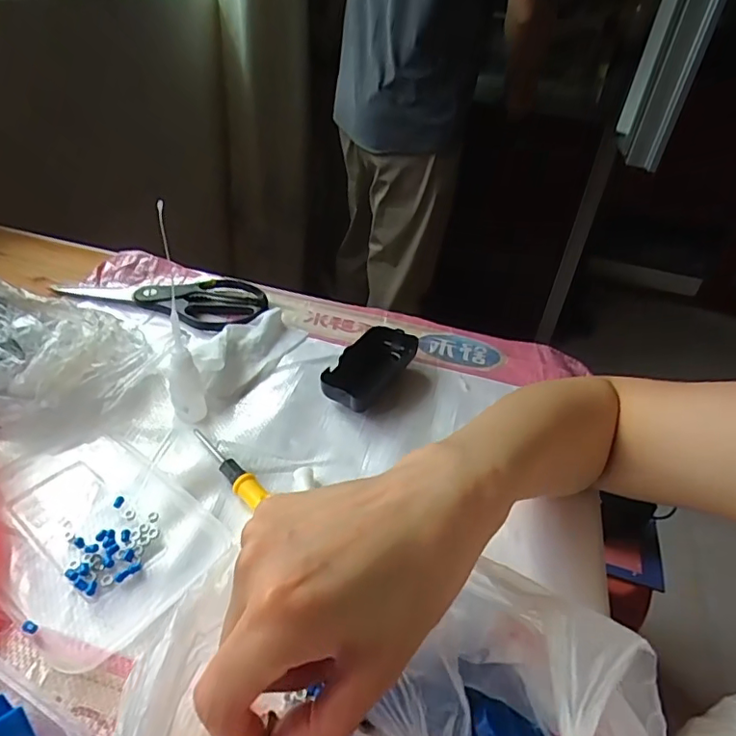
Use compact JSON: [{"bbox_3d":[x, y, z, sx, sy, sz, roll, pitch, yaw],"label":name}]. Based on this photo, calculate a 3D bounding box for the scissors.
[{"bbox_3d":[-0.216,-0.082,0.576,0.216,0.015,0.091,10,38,5],"label":"scissors"}]

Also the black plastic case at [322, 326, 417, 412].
[{"bbox_3d":[0.001,0.001,0.496,0.054,0.025,0.111,23,41,20],"label":"black plastic case"}]

